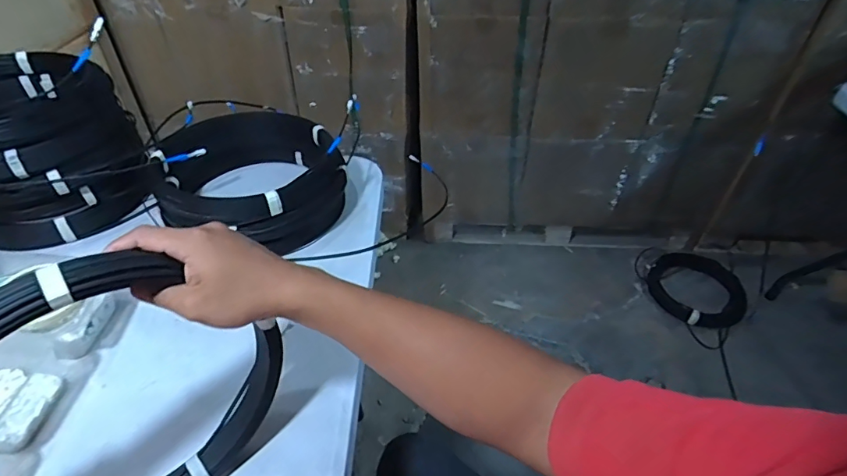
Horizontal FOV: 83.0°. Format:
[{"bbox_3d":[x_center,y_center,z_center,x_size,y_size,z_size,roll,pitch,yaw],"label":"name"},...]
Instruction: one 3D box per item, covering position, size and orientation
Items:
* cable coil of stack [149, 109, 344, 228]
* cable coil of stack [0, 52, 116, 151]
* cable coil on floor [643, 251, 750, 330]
[{"bbox_3d":[-0.274,-0.119,0.758,0.273,0.060,0.262,1,42,-1],"label":"cable coil of stack"},{"bbox_3d":[-0.616,-0.208,0.702,0.265,0.048,0.254,-25,48,-26],"label":"cable coil of stack"},{"bbox_3d":[0.941,0.168,1.639,0.313,0.058,0.306,-24,48,-25],"label":"cable coil on floor"}]

